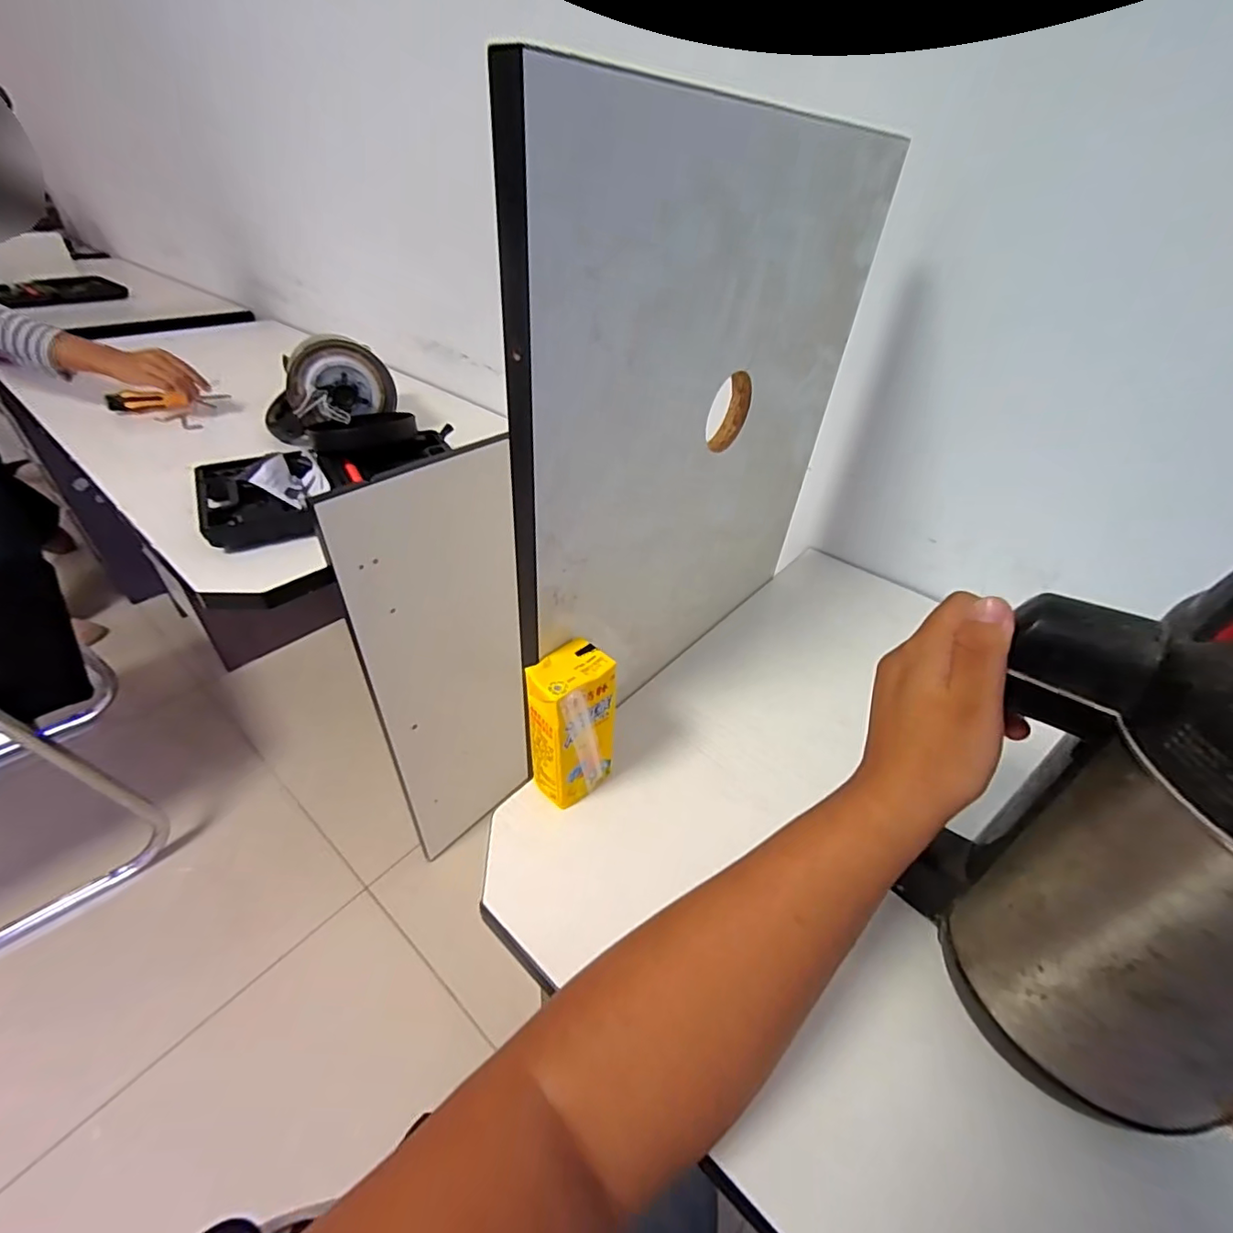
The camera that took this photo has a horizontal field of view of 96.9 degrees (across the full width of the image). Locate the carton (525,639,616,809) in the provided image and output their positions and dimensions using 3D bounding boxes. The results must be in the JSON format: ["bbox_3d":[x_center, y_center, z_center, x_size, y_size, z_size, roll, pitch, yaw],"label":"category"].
[{"bbox_3d":[-0.035,0.089,0.409,0.042,0.140,0.061,33,48,30],"label":"carton"}]

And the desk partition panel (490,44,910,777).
[{"bbox_3d":[0.078,-0.129,0.429,0.018,0.389,0.384,32,47,29],"label":"desk partition panel"}]

